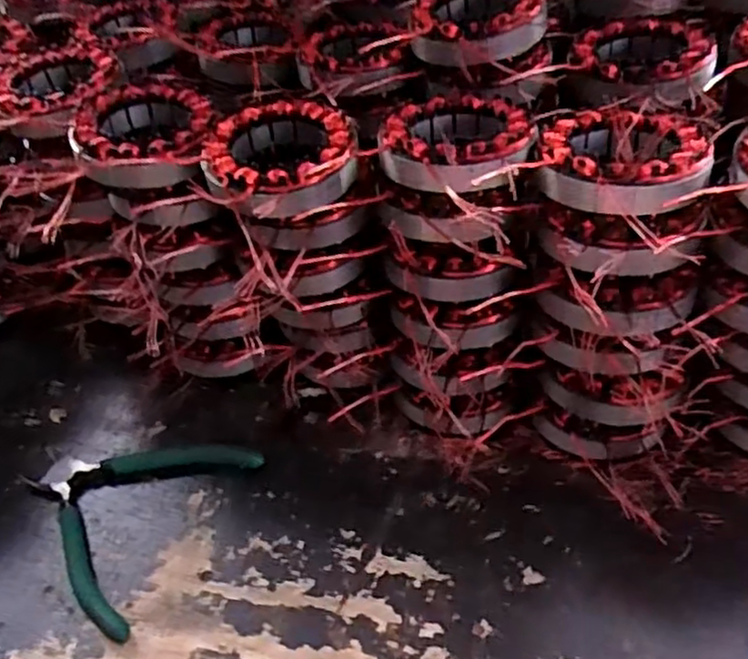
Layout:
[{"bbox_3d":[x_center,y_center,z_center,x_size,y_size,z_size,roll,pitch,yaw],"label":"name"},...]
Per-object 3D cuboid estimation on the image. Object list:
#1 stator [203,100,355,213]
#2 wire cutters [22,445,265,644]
[{"bbox_3d":[-0.055,-0.101,0.407,0.087,0.025,0.087,-4,43,3],"label":"stator"},{"bbox_3d":[-0.158,0.105,0.439,0.122,0.014,0.136,16,48,23],"label":"wire cutters"}]

